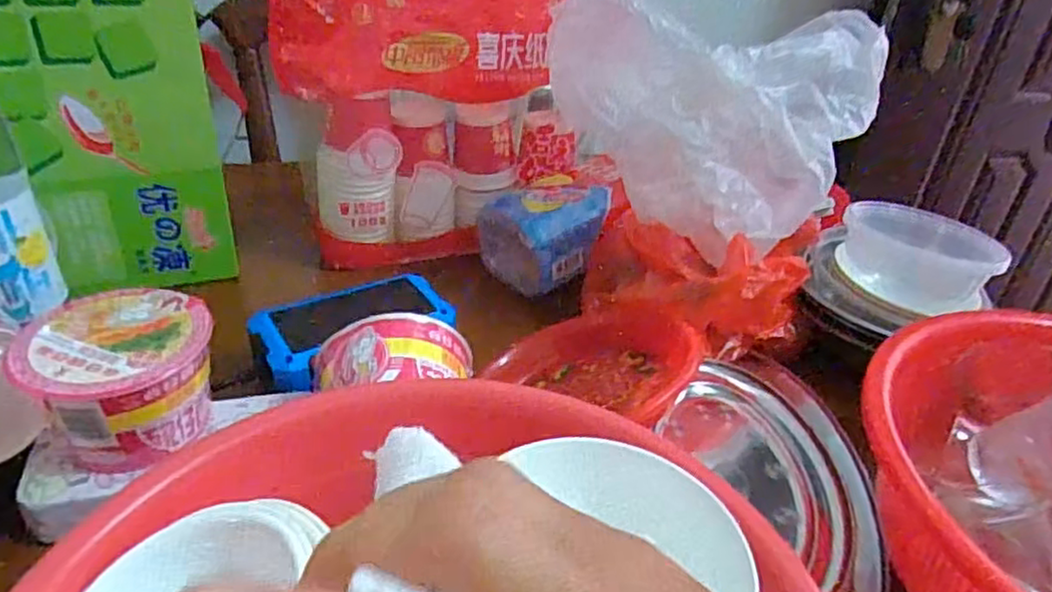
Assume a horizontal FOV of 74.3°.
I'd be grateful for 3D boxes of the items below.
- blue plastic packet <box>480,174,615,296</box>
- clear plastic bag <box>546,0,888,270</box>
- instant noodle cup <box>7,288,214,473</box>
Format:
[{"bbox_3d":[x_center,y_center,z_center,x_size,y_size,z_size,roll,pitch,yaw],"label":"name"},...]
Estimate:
[{"bbox_3d":[0.020,-0.057,0.628,0.102,0.072,0.093,-16,40,-29],"label":"blue plastic packet"},{"bbox_3d":[0.161,-0.161,0.580,0.223,0.143,0.231,25,38,26],"label":"clear plastic bag"},{"bbox_3d":[-0.229,0.044,0.398,0.093,0.055,0.092,4,34,-3],"label":"instant noodle cup"}]

